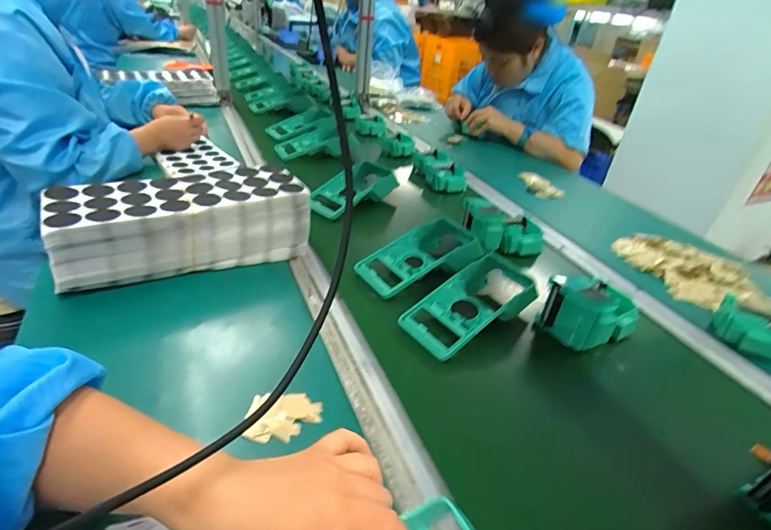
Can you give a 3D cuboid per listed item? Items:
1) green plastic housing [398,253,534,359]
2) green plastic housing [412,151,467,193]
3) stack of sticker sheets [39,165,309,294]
[{"bbox_3d":[0.109,0.047,0.535,0.184,0.044,0.085,-18,41,-33],"label":"green plastic housing"},{"bbox_3d":[0.115,-0.207,0.945,0.070,0.054,0.158,-3,34,-14],"label":"green plastic housing"},{"bbox_3d":[-0.266,-0.055,0.571,0.300,0.101,0.126,-14,39,-29],"label":"stack of sticker sheets"}]

